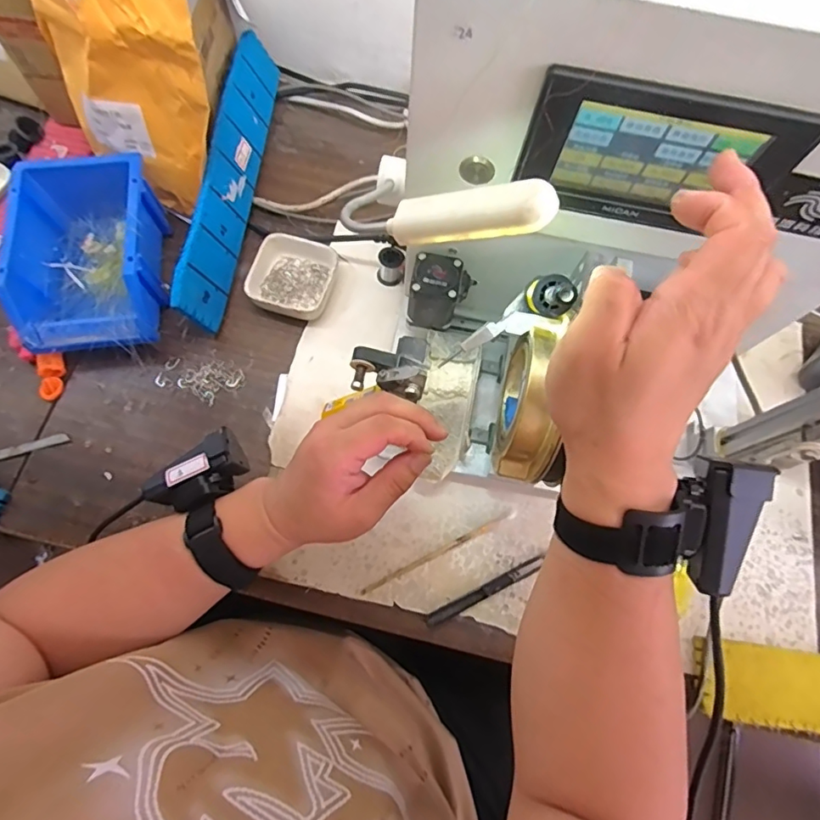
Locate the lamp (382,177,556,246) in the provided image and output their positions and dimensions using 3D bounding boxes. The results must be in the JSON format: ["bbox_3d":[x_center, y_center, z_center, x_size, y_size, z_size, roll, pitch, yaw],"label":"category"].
[{"bbox_3d":[0.027,-0.097,0.252,0.088,0.014,0.021,6,68,33],"label":"lamp"}]

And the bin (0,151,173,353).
[{"bbox_3d":[-0.318,-0.151,0.508,0.129,0.078,0.191,-7,72,-5],"label":"bin"}]

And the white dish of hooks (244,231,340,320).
[{"bbox_3d":[-0.124,-0.142,0.544,0.083,0.025,0.091,16,72,3],"label":"white dish of hooks"}]

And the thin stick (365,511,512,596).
[{"bbox_3d":[0.028,0.131,0.469,0.156,0.005,0.007,-26,75,-10],"label":"thin stick"}]

